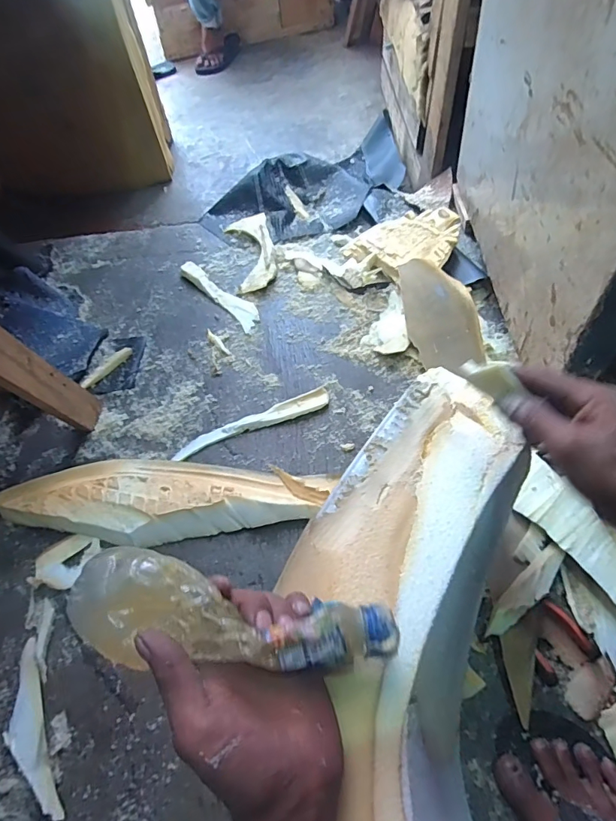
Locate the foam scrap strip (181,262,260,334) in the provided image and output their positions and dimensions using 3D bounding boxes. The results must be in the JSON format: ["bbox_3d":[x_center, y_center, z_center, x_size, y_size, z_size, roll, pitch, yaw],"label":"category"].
[{"bbox_3d":[-0.172,-0.234,0.927,0.050,0.021,0.221,-40,64,-18],"label":"foam scrap strip"}]

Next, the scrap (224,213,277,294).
[{"bbox_3d":[-0.118,-0.333,0.974,0.093,0.035,0.217,-10,58,-1],"label":"scrap"}]

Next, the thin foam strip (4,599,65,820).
[{"bbox_3d":[-0.335,0.363,0.572,0.055,0.011,0.231,-18,59,-6],"label":"thin foam strip"}]

